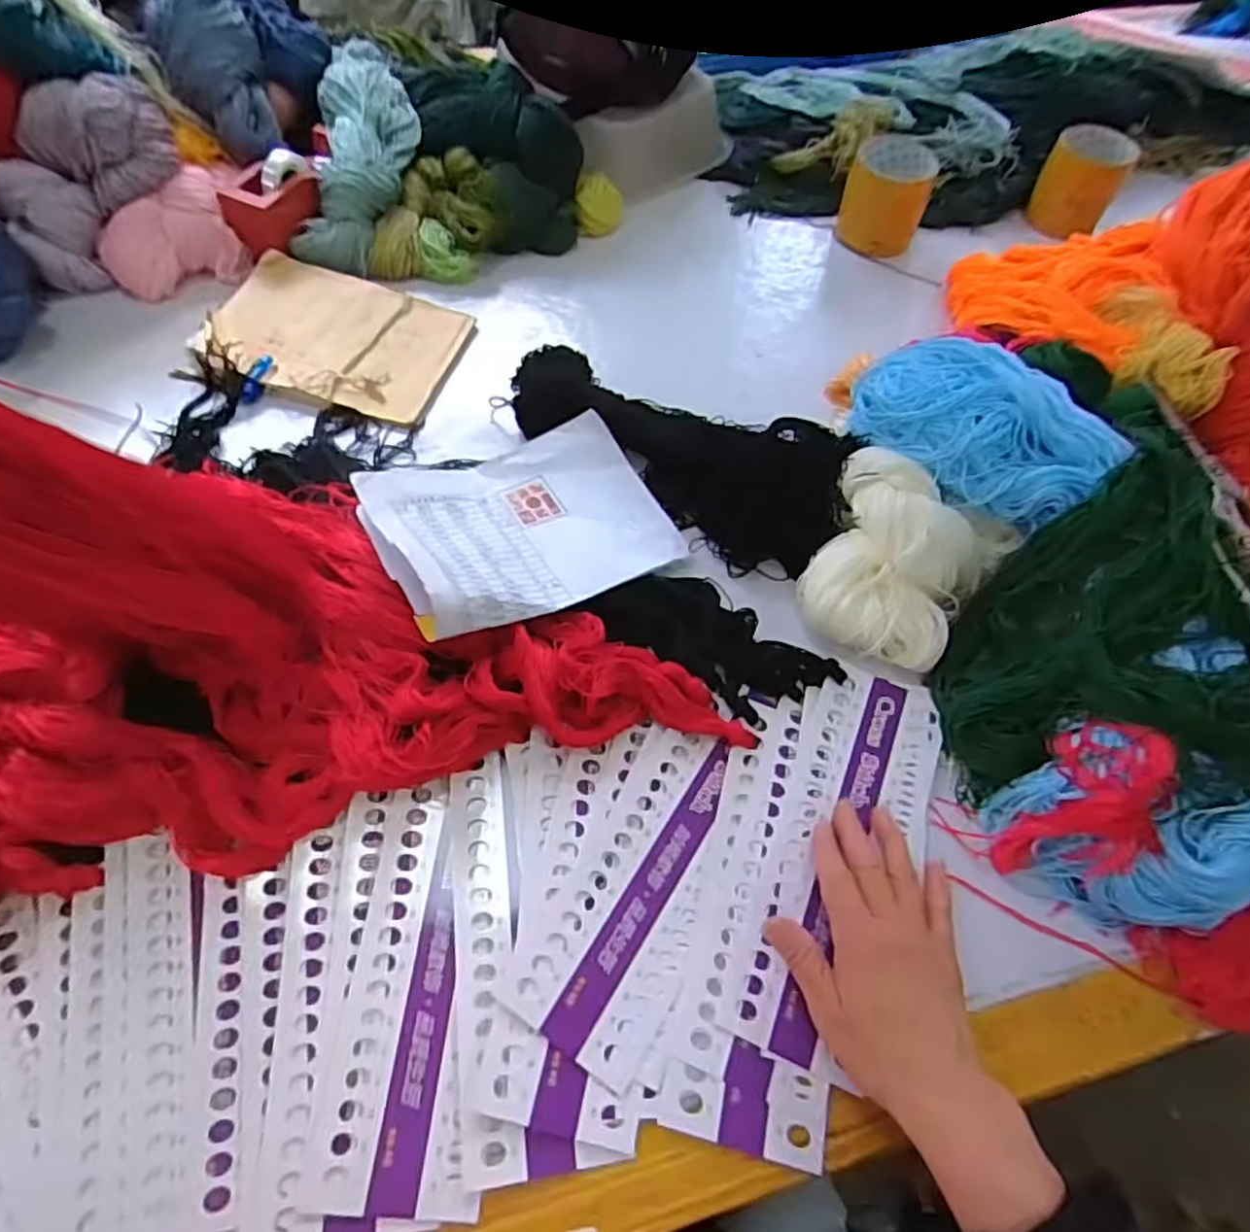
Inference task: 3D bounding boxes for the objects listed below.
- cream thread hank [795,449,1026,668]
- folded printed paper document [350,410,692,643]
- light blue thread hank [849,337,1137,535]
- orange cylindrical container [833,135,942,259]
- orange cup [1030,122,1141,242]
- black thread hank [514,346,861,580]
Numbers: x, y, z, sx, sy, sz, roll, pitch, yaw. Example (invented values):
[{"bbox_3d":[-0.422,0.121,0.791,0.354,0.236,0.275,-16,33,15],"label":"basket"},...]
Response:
[{"bbox_3d":[0.192,-0.038,0.499,0.124,0.074,0.129,31,62,13],"label":"cream thread hank"},{"bbox_3d":[-0.072,-0.070,0.504,0.201,0.065,0.147,-28,65,-19],"label":"folded printed paper document"},{"bbox_3d":[0.252,-0.137,0.501,0.101,0.052,0.172,-35,69,-21],"label":"light blue thread hank"},{"bbox_3d":[0.279,-0.453,0.746,0.087,0.070,0.092,17,61,5],"label":"orange cylindrical container"},{"bbox_3d":[0.506,-0.485,0.779,0.083,0.080,0.084,30,62,13],"label":"orange cup"},{"bbox_3d":[0.036,-0.142,0.565,0.298,0.050,0.114,29,61,12],"label":"black thread hank"}]

